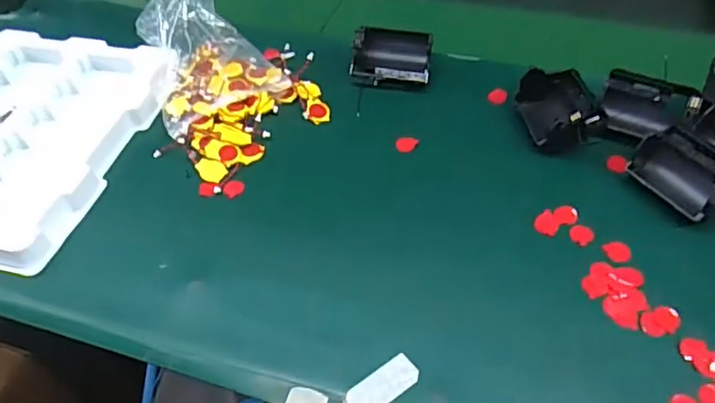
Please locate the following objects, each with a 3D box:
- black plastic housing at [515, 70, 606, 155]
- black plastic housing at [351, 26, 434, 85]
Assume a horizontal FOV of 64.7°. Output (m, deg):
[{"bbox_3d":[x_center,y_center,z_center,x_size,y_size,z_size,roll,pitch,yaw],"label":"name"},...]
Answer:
[{"bbox_3d":[0.166,-0.074,0.469,0.052,0.039,0.074,-6,48,-2],"label":"black plastic housing"},{"bbox_3d":[0.031,-0.132,0.519,0.071,0.046,0.029,4,48,8],"label":"black plastic housing"}]

